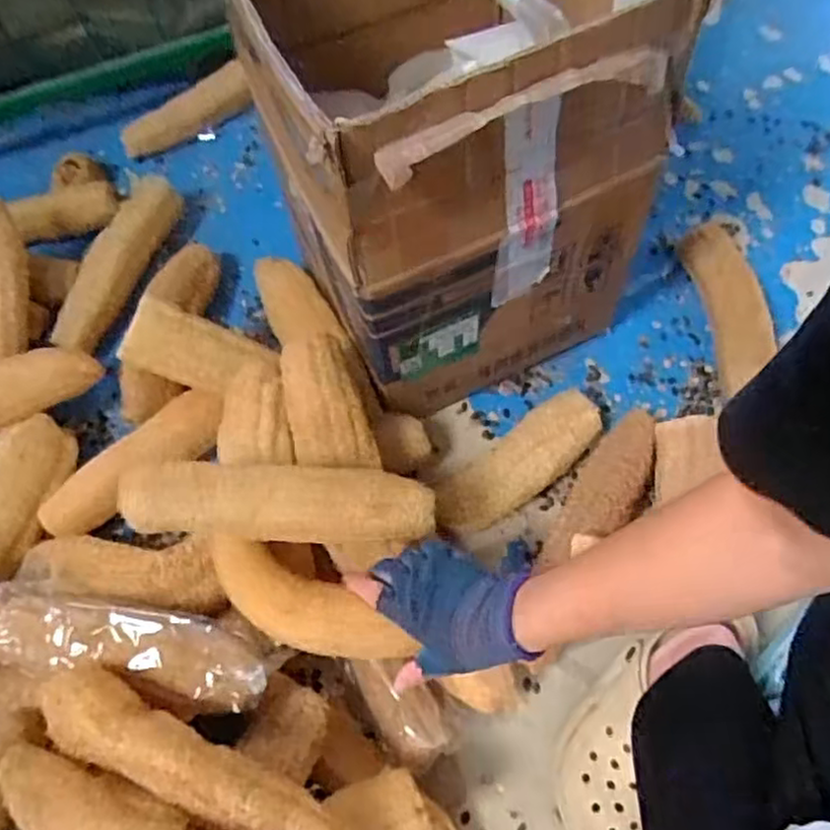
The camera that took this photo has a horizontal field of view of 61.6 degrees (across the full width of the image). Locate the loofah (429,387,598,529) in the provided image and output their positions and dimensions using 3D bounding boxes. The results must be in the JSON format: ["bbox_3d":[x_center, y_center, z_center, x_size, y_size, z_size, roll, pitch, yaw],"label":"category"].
[{"bbox_3d":[0.112,0.056,0.759,0.204,0.064,0.071,-31,68,-11],"label":"loofah"}]

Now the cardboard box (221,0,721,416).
[{"bbox_3d":[0.013,-0.289,0.702,0.308,0.426,0.380,-24,66,-8],"label":"cardboard box"}]

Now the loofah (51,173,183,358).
[{"bbox_3d":[-0.380,-0.196,0.910,0.072,0.069,0.289,12,66,8],"label":"loofah"}]

